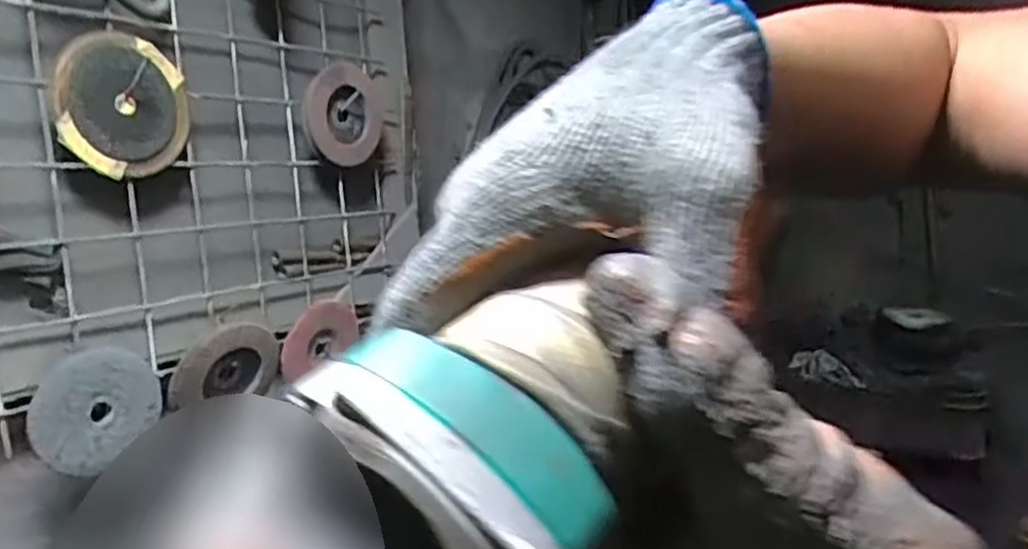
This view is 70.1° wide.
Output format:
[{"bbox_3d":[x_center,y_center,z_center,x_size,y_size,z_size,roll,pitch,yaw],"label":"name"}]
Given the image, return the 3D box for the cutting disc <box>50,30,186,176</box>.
[{"bbox_3d":[-0.282,-0.124,0.533,0.015,0.098,0.095,2,-36,38],"label":"cutting disc"}]

